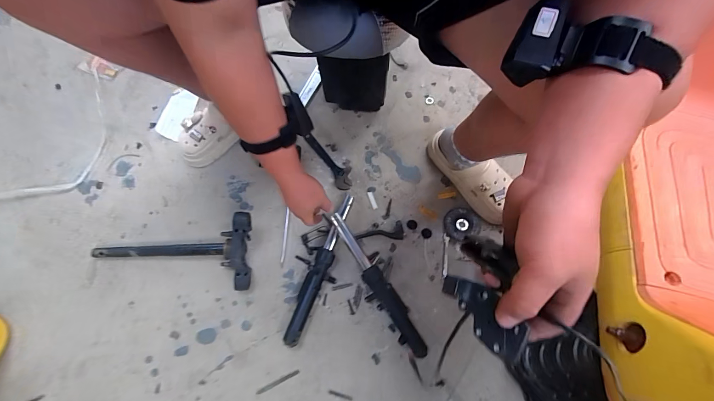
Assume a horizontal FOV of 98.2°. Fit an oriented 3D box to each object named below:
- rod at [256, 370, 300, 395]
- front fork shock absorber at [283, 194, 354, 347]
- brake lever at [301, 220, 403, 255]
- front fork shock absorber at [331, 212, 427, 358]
[{"bbox_3d":[-0.166,0.384,0.653,0.094,0.005,0.009,-24,74,-9],"label":"rod"},{"bbox_3d":[-0.075,0.151,0.710,0.061,0.041,0.357,22,73,6],"label":"front fork shock absorber"},{"bbox_3d":[-0.011,0.081,0.743,0.242,0.021,0.061,-9,72,-4],"label":"brake lever"},{"bbox_3d":[0.040,0.185,0.696,0.055,0.056,0.350,-32,79,-11],"label":"front fork shock absorber"}]

